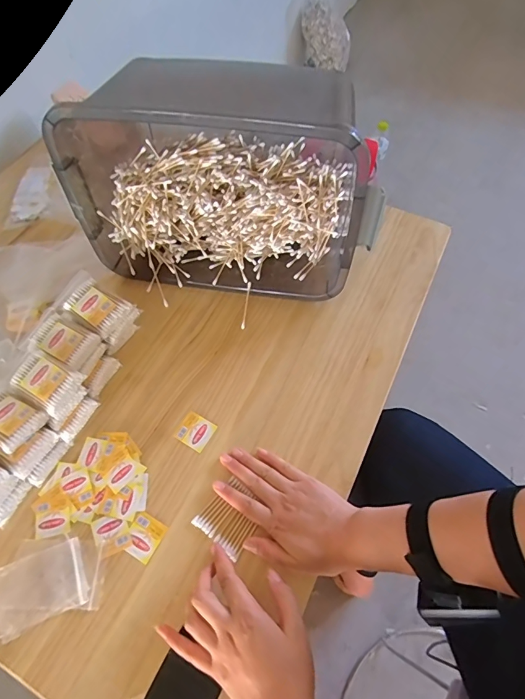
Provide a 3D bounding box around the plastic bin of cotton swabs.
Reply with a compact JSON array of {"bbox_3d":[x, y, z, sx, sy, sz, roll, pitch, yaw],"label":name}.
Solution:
[{"bbox_3d":[-0.056,-0.220,0.557,0.412,0.227,0.194,10,62,7],"label":"plastic bin of cotton swabs"}]

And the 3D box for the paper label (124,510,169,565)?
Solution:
[{"bbox_3d":[-0.133,0.211,0.463,0.038,0.004,0.044,25,64,15],"label":"paper label"}]

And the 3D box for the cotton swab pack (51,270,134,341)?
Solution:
[{"bbox_3d":[-0.225,-0.061,0.538,0.095,0.019,0.059,30,66,17],"label":"cotton swab pack"}]

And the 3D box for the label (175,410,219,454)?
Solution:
[{"bbox_3d":[-0.085,0.104,0.521,0.043,0.005,0.040,30,66,11],"label":"label"}]

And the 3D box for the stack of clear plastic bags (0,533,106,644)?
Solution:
[{"bbox_3d":[-0.232,0.247,0.440,0.119,0.004,0.083,-17,62,-7],"label":"stack of clear plastic bags"}]

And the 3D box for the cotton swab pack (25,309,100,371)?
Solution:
[{"bbox_3d":[-0.249,-0.013,0.514,0.079,0.017,0.059,25,65,15],"label":"cotton swab pack"}]

